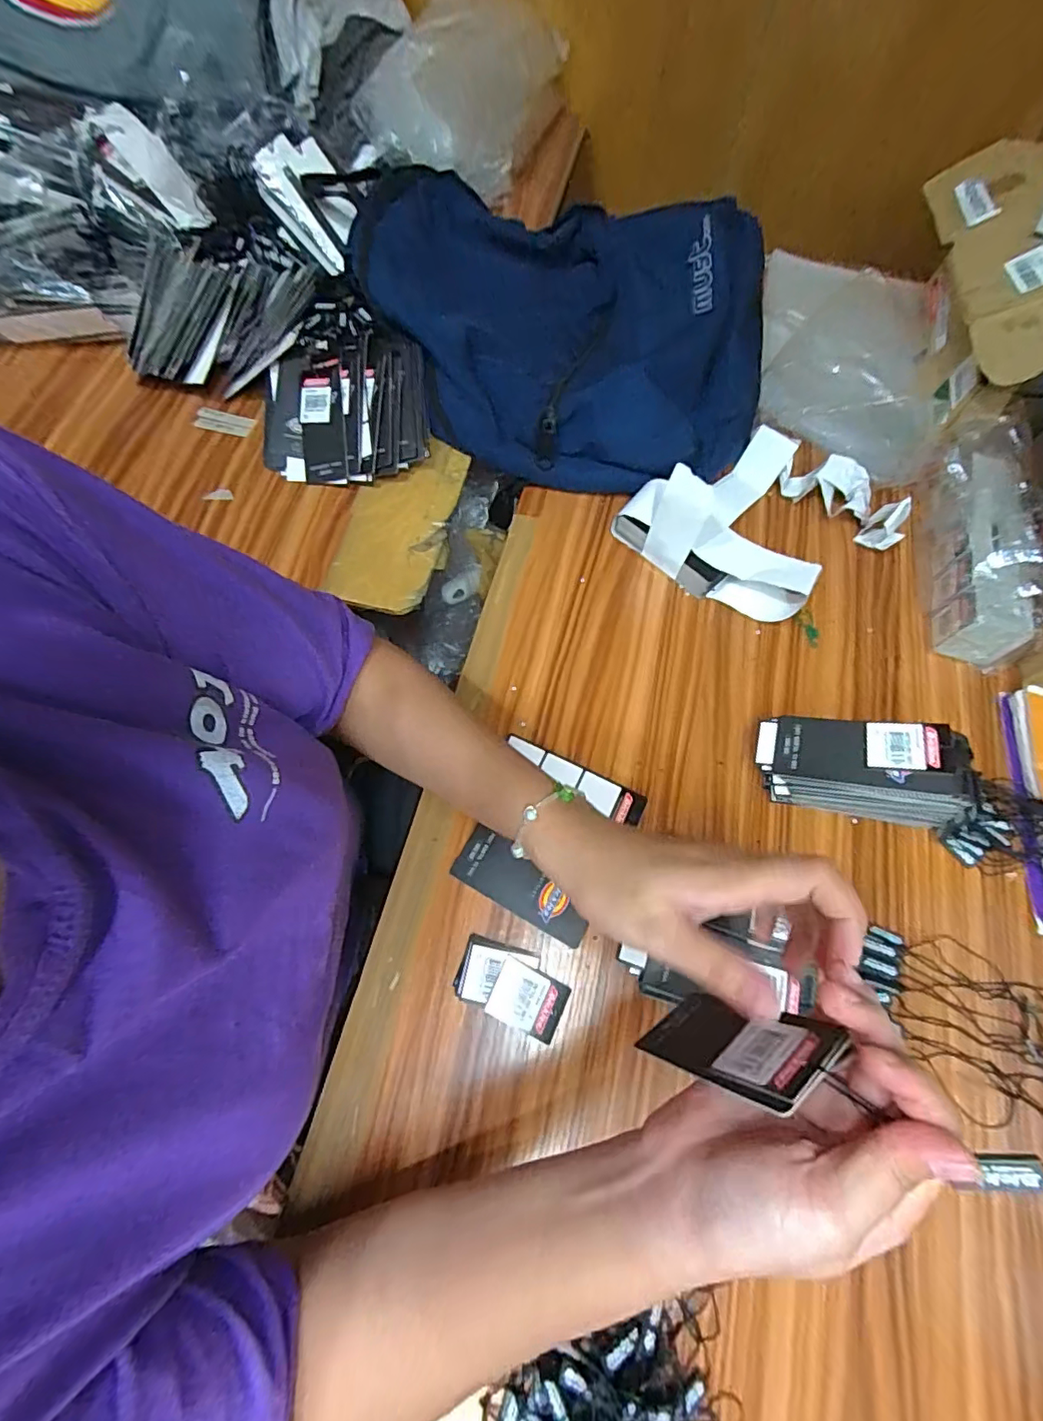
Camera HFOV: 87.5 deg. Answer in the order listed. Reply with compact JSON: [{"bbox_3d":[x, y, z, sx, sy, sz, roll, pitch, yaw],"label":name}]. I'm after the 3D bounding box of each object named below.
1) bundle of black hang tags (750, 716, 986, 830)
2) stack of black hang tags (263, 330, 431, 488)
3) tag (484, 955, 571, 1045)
[{"bbox_3d":[0.250,0.046,0.407,0.137,0.091,0.060,13,67,4],"label":"bundle of black hang tags"},{"bbox_3d":[-0.178,-0.294,0.542,0.167,0.074,0.131,-7,68,-5],"label":"stack of black hang tags"},{"bbox_3d":[0.005,0.200,0.377,0.050,0.010,0.039,23,68,8],"label":"tag"}]

